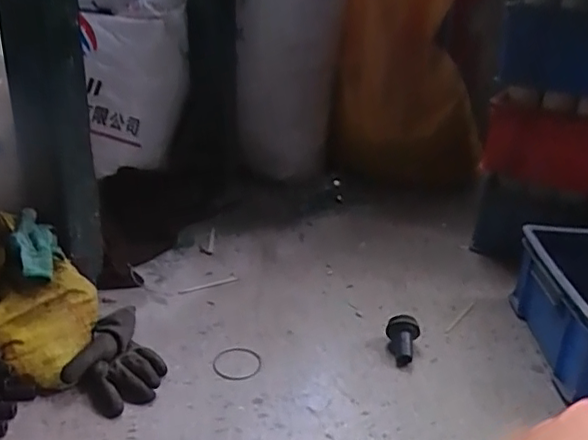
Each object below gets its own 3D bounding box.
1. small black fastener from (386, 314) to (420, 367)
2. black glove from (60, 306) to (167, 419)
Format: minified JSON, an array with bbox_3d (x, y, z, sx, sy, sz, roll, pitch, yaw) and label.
[{"bbox_3d":[0.167,0.185,0.891,0.050,0.049,0.067,8,26,13],"label":"small black fastener"},{"bbox_3d":[-0.261,0.202,0.822,0.131,0.044,0.177,-15,31,-32],"label":"black glove"}]

